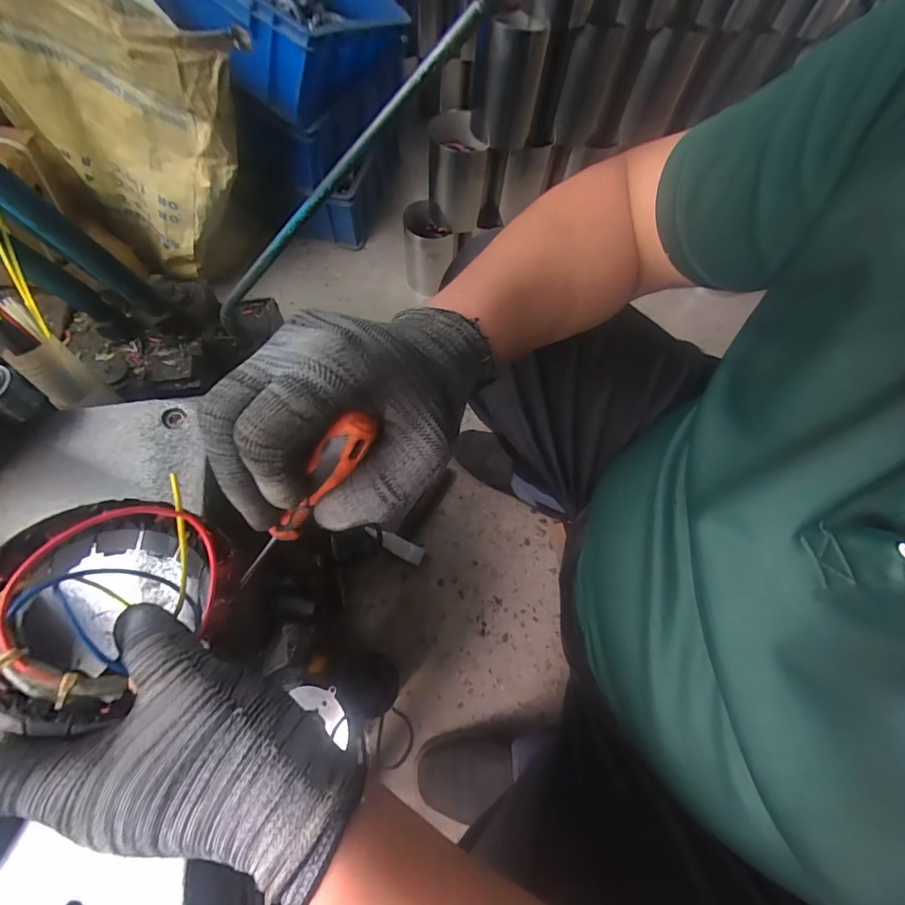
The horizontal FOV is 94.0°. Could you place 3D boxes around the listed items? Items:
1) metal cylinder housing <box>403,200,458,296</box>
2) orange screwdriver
[{"bbox_3d":[-0.047,-0.459,0.962,0.114,0.163,0.112,1,67,-2],"label":"metal cylinder housing"},{"bbox_3d":[-0.070,0.026,0.196,0.013,0.116,0.013,52,30,17],"label":"orange screwdriver"}]

